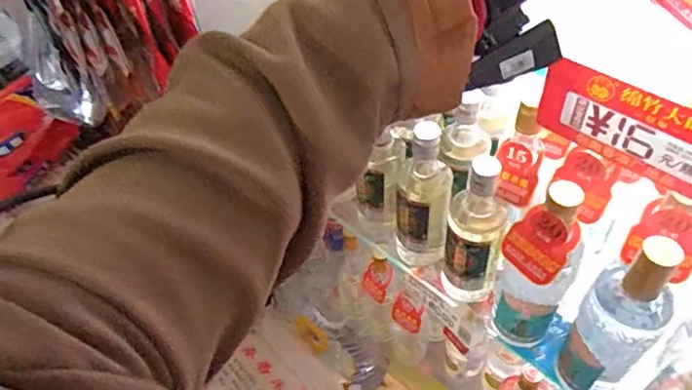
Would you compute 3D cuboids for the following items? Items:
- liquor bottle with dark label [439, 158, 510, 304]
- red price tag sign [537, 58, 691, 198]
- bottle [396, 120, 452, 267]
[{"bbox_3d":[0.149,0.048,0.635,0.065,0.219,0.057,10,51,14],"label":"liquor bottle with dark label"},{"bbox_3d":[0.197,-0.044,0.370,0.133,0.062,0.005,35,60,29],"label":"red price tag sign"},{"bbox_3d":[0.094,-0.006,0.668,0.067,0.198,0.073,6,50,10],"label":"bottle"}]

